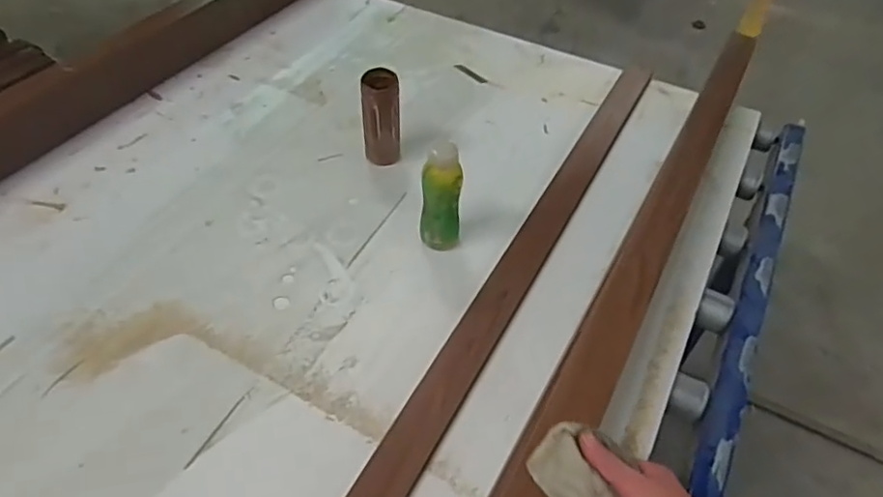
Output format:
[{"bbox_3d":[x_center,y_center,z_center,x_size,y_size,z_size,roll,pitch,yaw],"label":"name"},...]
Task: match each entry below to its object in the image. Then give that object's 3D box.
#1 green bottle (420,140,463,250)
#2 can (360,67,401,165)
[{"bbox_3d":[0.000,-0.068,0.841,0.054,0.166,0.064,-2,48,-5],"label":"green bottle"},{"bbox_3d":[-0.100,-0.215,0.979,0.063,0.154,0.058,-1,48,-4],"label":"can"}]

